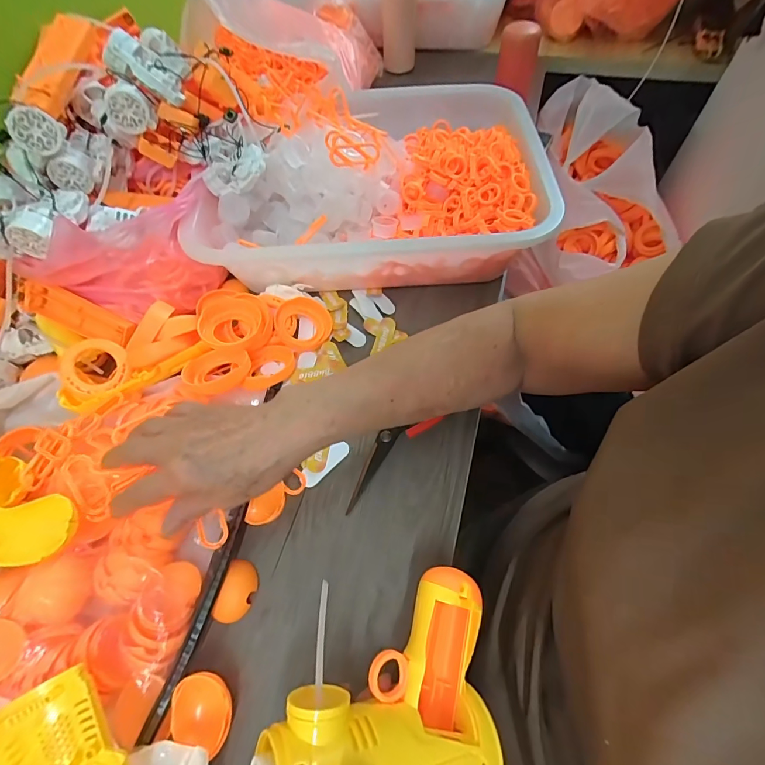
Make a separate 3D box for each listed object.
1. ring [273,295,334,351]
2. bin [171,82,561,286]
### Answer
[{"bbox_3d":[-0.082,-0.061,0.414,0.055,0.023,0.054,-1,59,2],"label":"ring"},{"bbox_3d":[-0.010,-0.239,0.476,0.370,0.104,0.306,0,59,3],"label":"bin"}]

